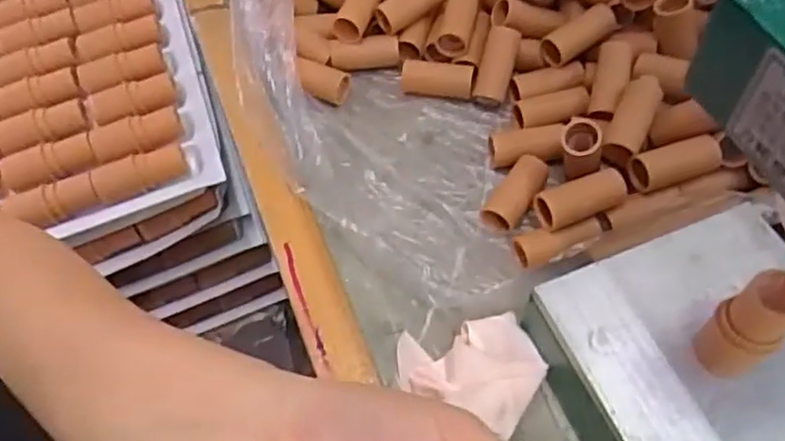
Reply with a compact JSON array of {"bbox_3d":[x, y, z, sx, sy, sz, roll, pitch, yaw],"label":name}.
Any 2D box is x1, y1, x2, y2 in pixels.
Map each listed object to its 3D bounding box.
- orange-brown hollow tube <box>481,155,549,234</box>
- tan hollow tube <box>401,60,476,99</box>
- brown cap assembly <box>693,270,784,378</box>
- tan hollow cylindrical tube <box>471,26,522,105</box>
[{"bbox_3d":[0.071,-0.015,0.389,0.021,0.015,0.048,28,64,19],"label":"orange-brown hollow tube"},{"bbox_3d":[0.028,-0.090,0.434,0.046,0.015,0.018,8,59,9],"label":"tan hollow tube"},{"bbox_3d":[0.141,0.042,0.268,0.024,0.053,0.023,-2,58,3],"label":"brown cap assembly"},{"bbox_3d":[0.065,-0.096,0.423,0.020,0.016,0.047,18,100,14],"label":"tan hollow cylindrical tube"}]

